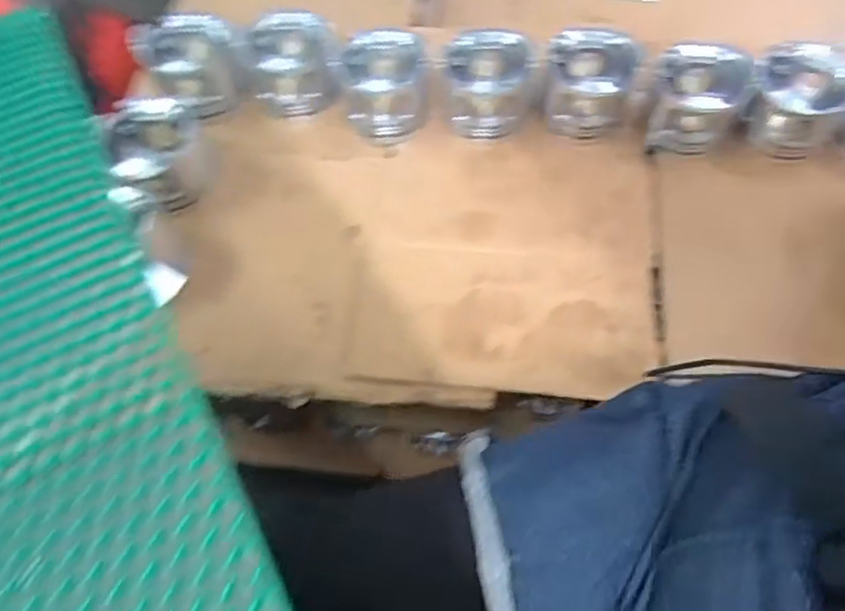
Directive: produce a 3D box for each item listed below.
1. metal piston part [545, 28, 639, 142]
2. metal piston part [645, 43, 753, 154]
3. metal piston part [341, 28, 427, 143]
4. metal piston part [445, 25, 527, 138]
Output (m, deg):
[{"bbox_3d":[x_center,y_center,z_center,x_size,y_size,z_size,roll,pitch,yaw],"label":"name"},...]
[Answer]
[{"bbox_3d":[0.208,-0.280,0.787,0.113,0.087,0.112,5,61,5],"label":"metal piston part"},{"bbox_3d":[0.339,-0.256,0.775,0.111,0.086,0.106,15,62,11],"label":"metal piston part"},{"bbox_3d":[-0.049,-0.278,0.791,0.110,0.092,0.104,-5,60,0],"label":"metal piston part"},{"bbox_3d":[0.081,-0.279,0.791,0.112,0.087,0.109,3,61,4],"label":"metal piston part"}]

